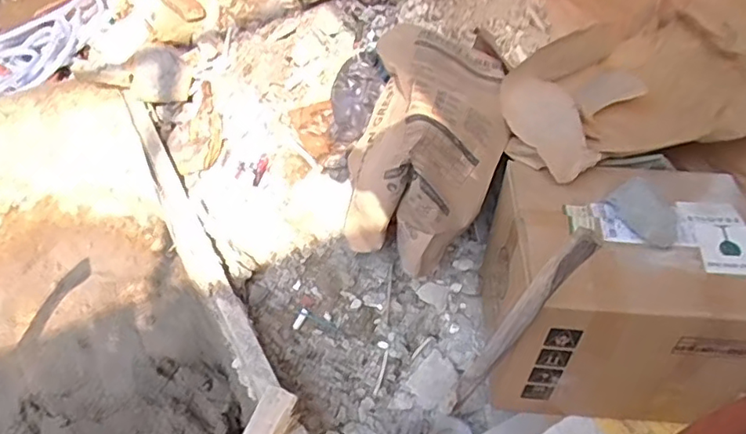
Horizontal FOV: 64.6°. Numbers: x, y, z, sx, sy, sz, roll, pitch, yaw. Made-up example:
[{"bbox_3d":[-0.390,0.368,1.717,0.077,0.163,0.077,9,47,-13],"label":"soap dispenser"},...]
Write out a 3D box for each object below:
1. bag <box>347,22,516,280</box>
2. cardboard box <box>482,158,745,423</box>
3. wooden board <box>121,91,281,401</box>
[{"bbox_3d":[0.118,-0.156,1.282,0.308,0.325,0.429,10,45,2],"label":"bag"},{"bbox_3d":[0.472,0.138,1.170,0.450,0.395,0.366,8,45,0],"label":"cardboard box"},{"bbox_3d":[-0.416,0.004,1.299,0.073,0.058,0.930,-19,51,-24],"label":"wooden board"}]

